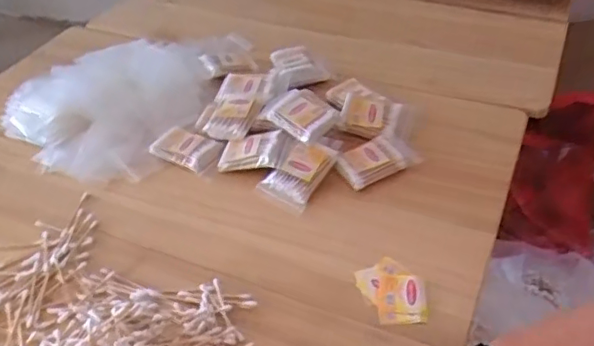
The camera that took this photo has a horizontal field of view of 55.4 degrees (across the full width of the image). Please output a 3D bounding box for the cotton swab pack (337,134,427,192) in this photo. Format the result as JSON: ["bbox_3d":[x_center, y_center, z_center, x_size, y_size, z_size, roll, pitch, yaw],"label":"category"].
[{"bbox_3d":[0.096,-0.018,0.676,0.096,0.014,0.058,-23,44,-21],"label":"cotton swab pack"}]

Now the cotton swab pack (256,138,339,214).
[{"bbox_3d":[0.001,-0.002,0.656,0.063,0.015,0.086,25,76,20],"label":"cotton swab pack"}]

